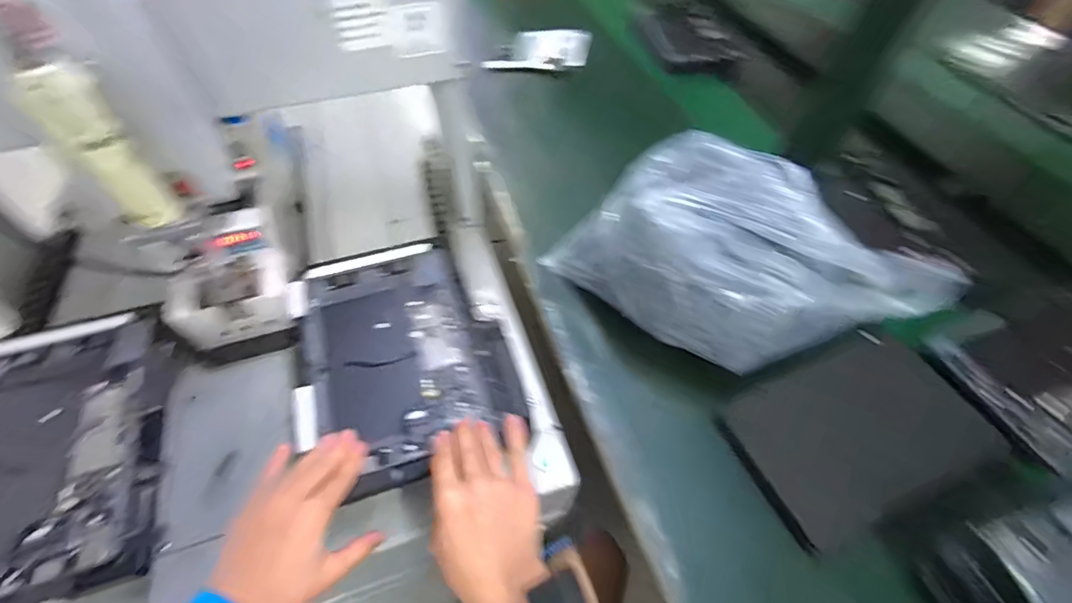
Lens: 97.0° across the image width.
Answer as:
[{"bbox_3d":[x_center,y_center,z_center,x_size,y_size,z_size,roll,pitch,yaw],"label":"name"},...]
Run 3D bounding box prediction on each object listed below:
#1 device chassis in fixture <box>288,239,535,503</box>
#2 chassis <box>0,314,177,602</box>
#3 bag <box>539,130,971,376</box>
[{"bbox_3d":[-0.154,0.044,0.517,0.212,0.017,0.280,-22,58,-18],"label":"device chassis in fixture"},{"bbox_3d":[-0.466,0.144,0.444,0.212,0.026,0.272,-14,56,-13],"label":"chassis"},{"bbox_3d":[0.221,-0.053,0.538,0.226,0.165,0.376,-38,64,-26],"label":"bag"}]

